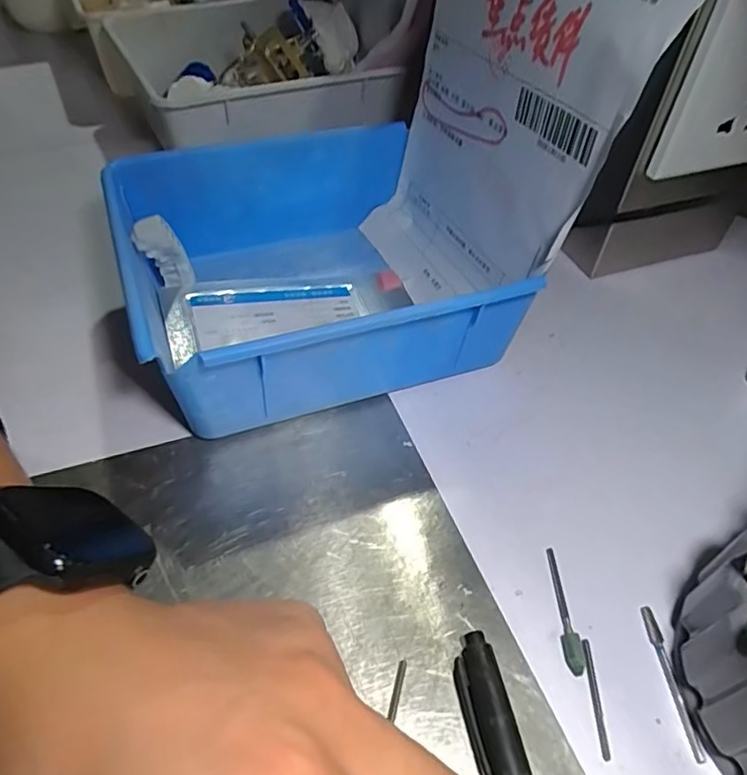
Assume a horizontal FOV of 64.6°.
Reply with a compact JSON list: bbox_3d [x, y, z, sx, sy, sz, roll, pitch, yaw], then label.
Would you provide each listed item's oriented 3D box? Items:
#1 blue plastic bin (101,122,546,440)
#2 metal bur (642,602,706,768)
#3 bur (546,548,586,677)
[{"bbox_3d":[-0.034,-0.055,0.292,0.159,0.066,0.146,-14,52,-17],"label":"blue plastic bin"},{"bbox_3d":[0.104,0.101,0.206,0.004,0.004,0.049,-1,50,-6],"label":"metal bur"},{"bbox_3d":[0.071,0.082,0.220,0.006,0.005,0.046,2,49,-3],"label":"bur"}]

